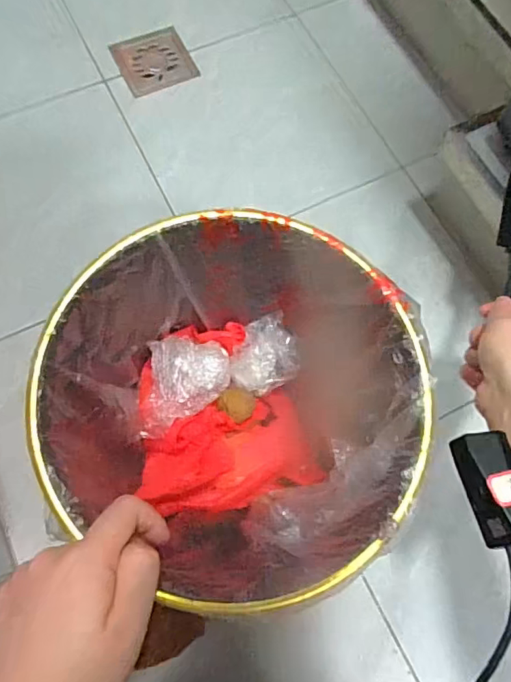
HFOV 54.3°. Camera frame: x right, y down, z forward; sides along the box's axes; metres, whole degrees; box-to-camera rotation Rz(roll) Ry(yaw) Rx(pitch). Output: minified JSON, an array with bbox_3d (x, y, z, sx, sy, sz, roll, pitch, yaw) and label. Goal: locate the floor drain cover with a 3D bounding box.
[{"bbox_3d":[-0.136,-0.380,0.679,0.096,0.007,0.096,-26,76,-10],"label":"floor drain cover"}]

